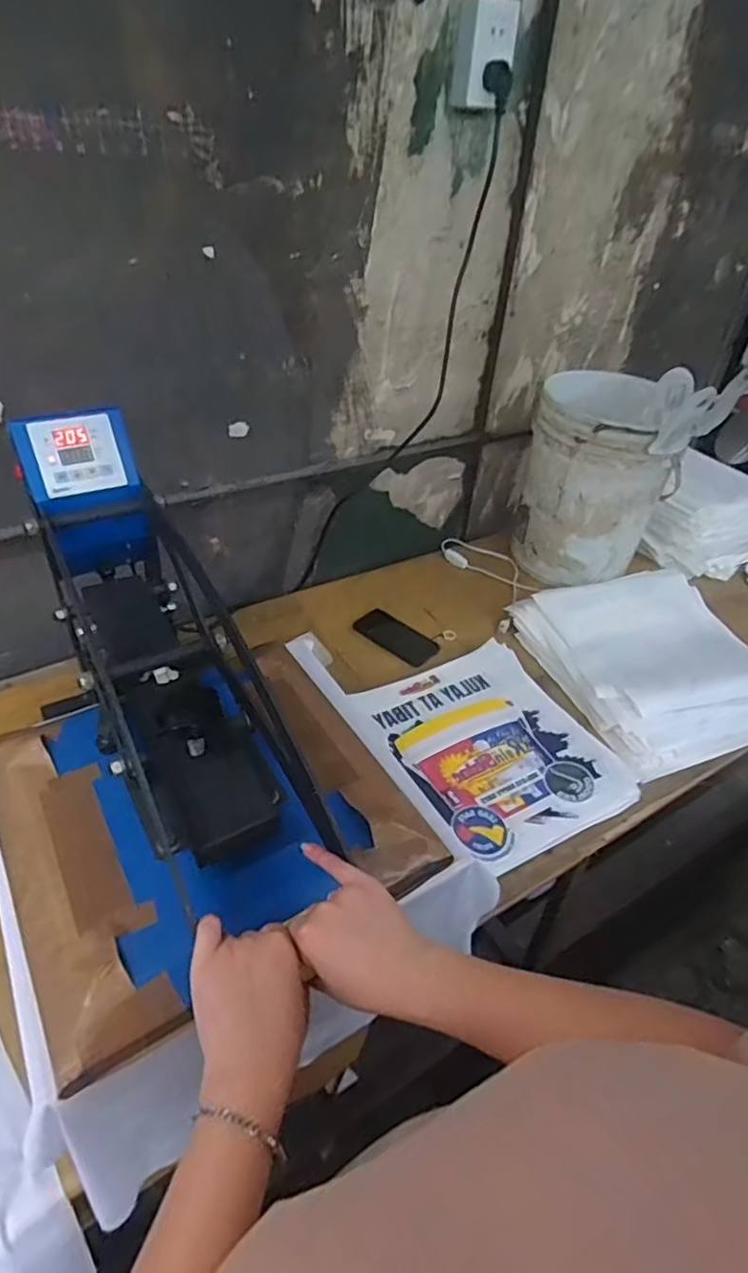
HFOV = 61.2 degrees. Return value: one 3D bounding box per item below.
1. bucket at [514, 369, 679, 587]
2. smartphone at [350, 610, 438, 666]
[{"bbox_3d":[0.474,-0.344,1.369,0.277,0.390,0.346,15,40,13],"label":"bucket"},{"bbox_3d":[0.044,-0.001,1.206,0.164,0.011,0.087,32,46,30],"label":"smartphone"}]

